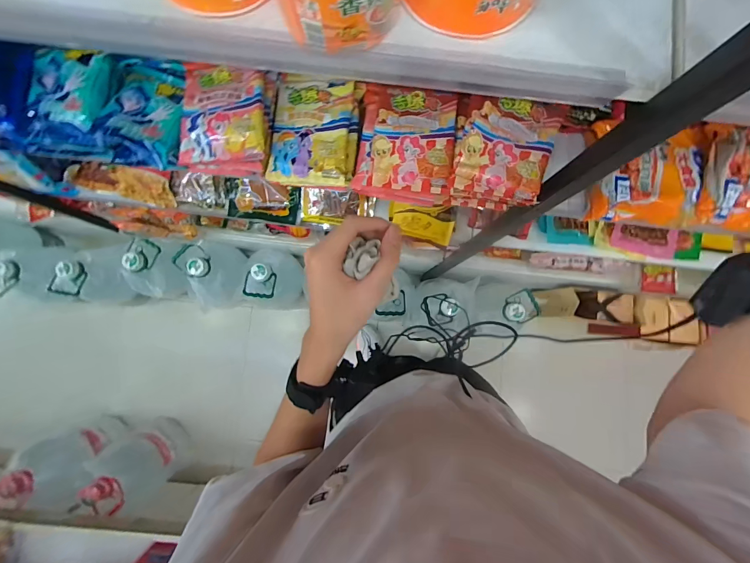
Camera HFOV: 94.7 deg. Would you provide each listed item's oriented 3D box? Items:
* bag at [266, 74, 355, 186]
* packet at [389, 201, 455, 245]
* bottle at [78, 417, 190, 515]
[{"bbox_3d":[-0.096,-0.228,0.522,0.118,0.035,0.157,5,84,-1],"label":"bag"},{"bbox_3d":[0.115,-0.152,0.867,0.163,0.033,0.092,11,118,8],"label":"packet"},{"bbox_3d":[-0.999,0.774,1.418,0.285,0.416,0.259,-42,87,-5],"label":"bottle"}]

